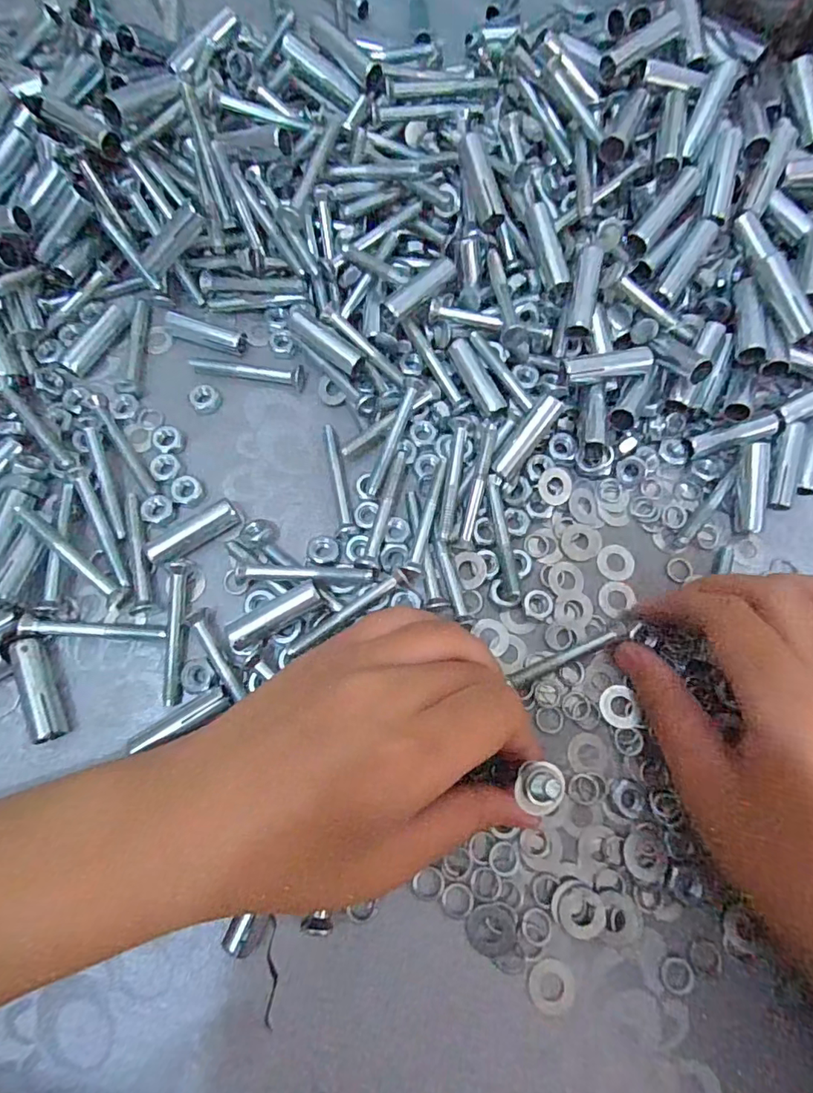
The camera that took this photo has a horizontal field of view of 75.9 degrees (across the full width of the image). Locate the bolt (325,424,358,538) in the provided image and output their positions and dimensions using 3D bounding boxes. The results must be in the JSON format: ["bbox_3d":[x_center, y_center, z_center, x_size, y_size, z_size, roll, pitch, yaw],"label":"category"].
[{"bbox_3d":[-0.030,-0.031,0.236,0.008,0.006,0.055,-9,73,-5],"label":"bolt"}]

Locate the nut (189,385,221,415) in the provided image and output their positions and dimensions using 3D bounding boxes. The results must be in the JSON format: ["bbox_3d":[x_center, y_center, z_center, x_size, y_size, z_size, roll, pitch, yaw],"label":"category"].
[{"bbox_3d":[-0.096,-0.071,0.248,0.013,0.004,0.016,-21,74,-9],"label":"nut"}]

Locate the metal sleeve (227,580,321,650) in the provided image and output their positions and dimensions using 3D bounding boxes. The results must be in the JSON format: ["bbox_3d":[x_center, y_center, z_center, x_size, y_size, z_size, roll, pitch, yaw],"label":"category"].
[{"bbox_3d":[-0.052,0.027,0.209,0.039,0.015,0.013,-27,75,-10],"label":"metal sleeve"}]

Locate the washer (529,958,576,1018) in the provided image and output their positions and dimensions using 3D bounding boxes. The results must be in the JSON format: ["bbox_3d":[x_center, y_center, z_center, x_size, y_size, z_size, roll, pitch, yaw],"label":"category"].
[{"bbox_3d":[0.051,0.153,0.180,0.016,0.004,0.016,1,72,-2],"label":"washer"}]

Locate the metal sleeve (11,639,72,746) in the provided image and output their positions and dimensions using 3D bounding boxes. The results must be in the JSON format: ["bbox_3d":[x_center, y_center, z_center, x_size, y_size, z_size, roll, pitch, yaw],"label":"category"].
[{"bbox_3d":[-0.143,0.055,0.201,0.011,0.009,0.040,-24,75,-10],"label":"metal sleeve"}]

